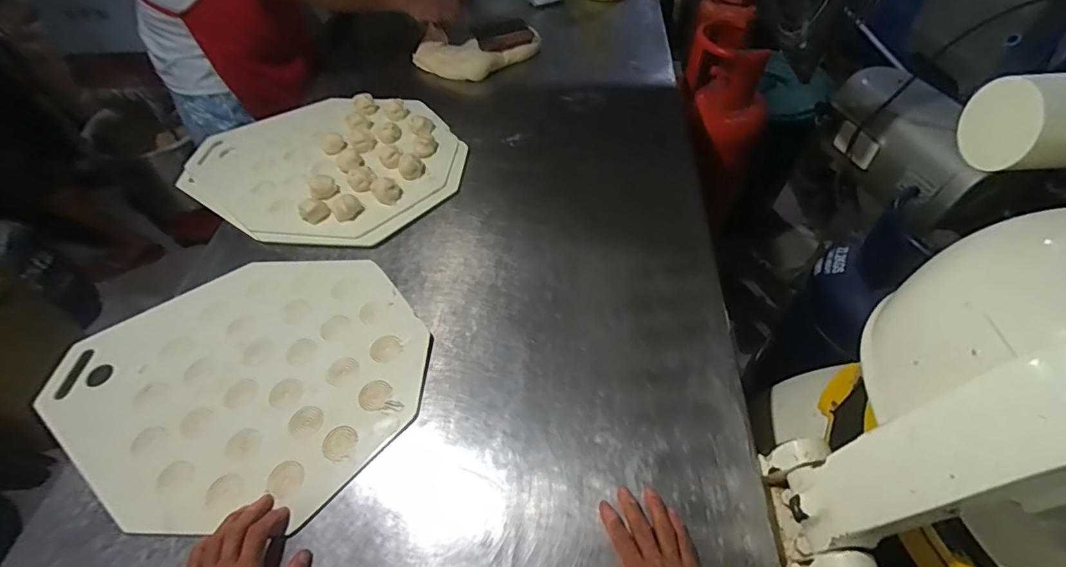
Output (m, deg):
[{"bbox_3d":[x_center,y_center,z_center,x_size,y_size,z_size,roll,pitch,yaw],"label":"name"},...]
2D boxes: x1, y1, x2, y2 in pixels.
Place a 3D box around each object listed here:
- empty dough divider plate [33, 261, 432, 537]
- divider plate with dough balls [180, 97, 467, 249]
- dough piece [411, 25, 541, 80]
[{"bbox_3d":[-0.388,0.121,0.658,0.469,0.025,0.372,-3,51,0],"label":"empty dough divider plate"},{"bbox_3d":[-0.404,-0.240,0.944,0.533,0.051,0.393,3,51,4],"label":"divider plate with dough balls"},{"bbox_3d":[-0.142,-0.561,1.191,0.302,0.057,0.145,5,52,6],"label":"dough piece"}]

